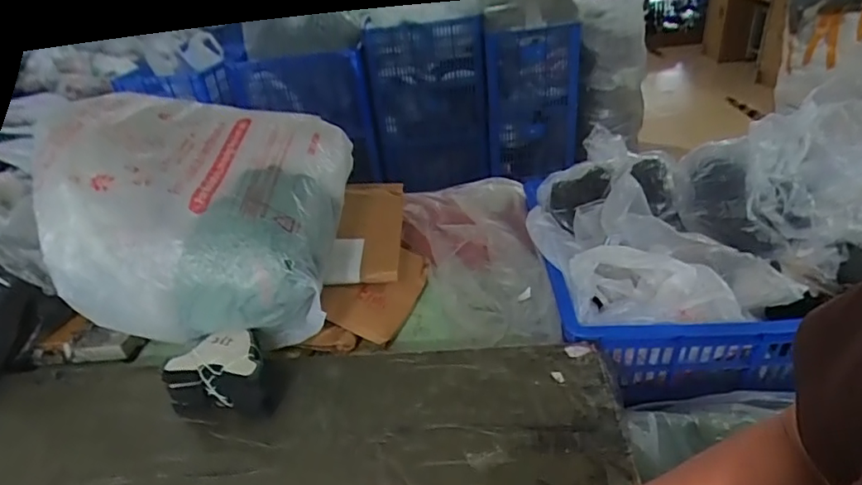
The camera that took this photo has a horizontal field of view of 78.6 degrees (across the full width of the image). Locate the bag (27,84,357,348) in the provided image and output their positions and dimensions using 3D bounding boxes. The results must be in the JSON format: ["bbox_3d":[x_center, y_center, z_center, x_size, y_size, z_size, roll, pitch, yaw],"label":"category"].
[{"bbox_3d":[-0.313,-0.052,0.798,0.355,0.267,0.348,-7,32,0],"label":"bag"}]

